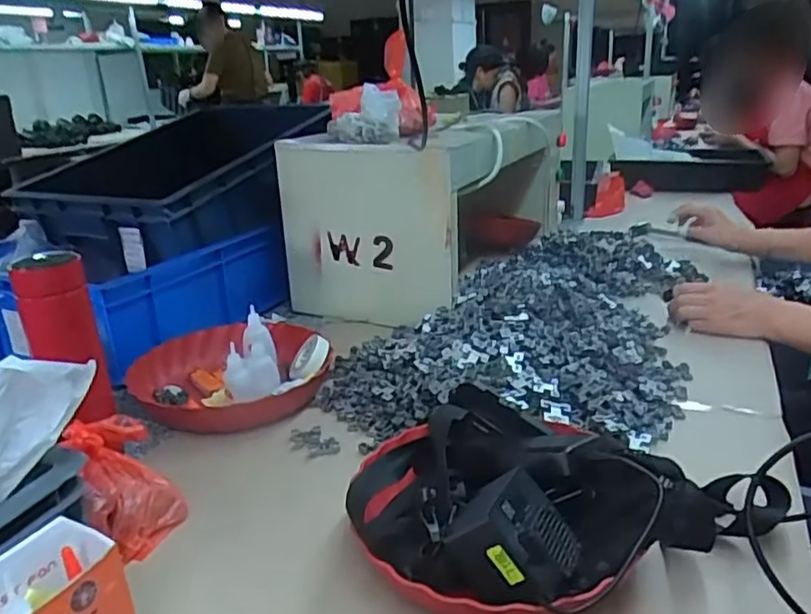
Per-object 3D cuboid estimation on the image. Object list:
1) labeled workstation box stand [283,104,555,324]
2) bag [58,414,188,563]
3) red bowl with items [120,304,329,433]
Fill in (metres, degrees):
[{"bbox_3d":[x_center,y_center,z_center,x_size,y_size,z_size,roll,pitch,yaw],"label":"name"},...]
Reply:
[{"bbox_3d":[0.066,-0.202,1.212,0.295,0.272,0.631,7,23,24],"label":"labeled workstation box stand"},{"bbox_3d":[-0.248,0.155,0.577,0.077,0.084,0.109,-16,24,-33],"label":"bag"},{"bbox_3d":[-0.210,0.080,0.794,0.230,0.070,0.226,-11,23,-20],"label":"red bowl with items"}]

